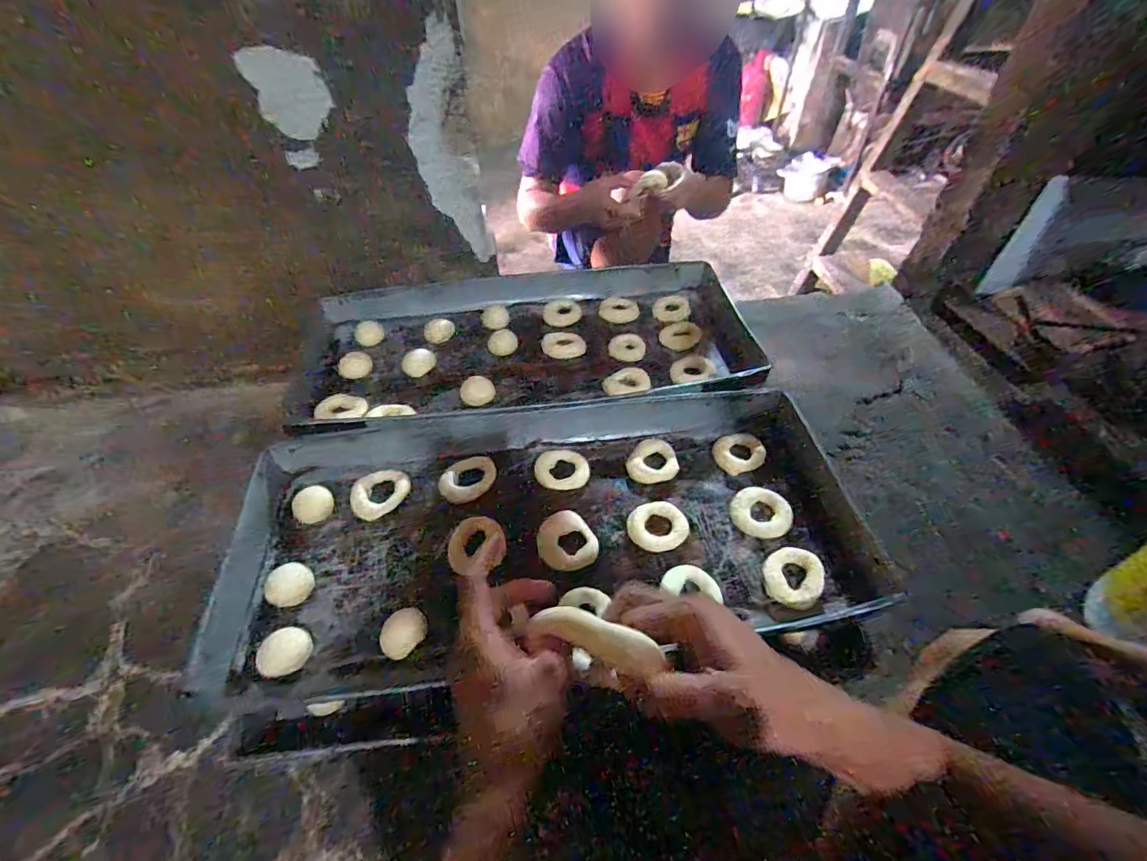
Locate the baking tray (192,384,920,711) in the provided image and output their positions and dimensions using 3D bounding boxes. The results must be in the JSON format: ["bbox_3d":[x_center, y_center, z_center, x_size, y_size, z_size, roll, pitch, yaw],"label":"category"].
[{"bbox_3d":[-0.039,0.117,0.702,0.840,0.095,0.453,-8,48,-5],"label":"baking tray"}]

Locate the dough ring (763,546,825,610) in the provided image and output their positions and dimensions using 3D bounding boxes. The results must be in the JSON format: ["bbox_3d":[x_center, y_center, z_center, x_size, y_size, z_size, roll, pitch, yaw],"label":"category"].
[{"bbox_3d":[0.285,0.187,0.641,0.072,0.014,0.081,23,53,22],"label":"dough ring"}]

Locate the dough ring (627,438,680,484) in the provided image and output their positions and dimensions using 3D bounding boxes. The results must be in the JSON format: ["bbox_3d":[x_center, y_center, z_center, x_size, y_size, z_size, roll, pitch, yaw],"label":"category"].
[{"bbox_3d":[0.123,0.047,0.774,0.077,0.014,0.087,-3,48,-1],"label":"dough ring"}]

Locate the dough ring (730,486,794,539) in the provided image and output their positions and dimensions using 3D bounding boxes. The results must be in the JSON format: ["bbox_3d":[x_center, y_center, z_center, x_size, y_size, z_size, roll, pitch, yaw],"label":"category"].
[{"bbox_3d":[0.269,0.115,0.711,0.081,0.012,0.082,11,49,12],"label":"dough ring"}]

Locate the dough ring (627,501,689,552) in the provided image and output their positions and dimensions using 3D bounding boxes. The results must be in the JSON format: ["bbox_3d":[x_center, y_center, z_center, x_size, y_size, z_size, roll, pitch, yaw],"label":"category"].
[{"bbox_3d":[0.118,0.134,0.695,0.081,0.014,0.069,-12,49,-8],"label":"dough ring"}]

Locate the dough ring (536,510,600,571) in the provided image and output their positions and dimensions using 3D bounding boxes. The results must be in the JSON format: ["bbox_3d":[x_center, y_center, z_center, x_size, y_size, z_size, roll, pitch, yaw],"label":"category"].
[{"bbox_3d":[-0.009,0.151,0.677,0.076,0.019,0.082,-1,48,1],"label":"dough ring"}]

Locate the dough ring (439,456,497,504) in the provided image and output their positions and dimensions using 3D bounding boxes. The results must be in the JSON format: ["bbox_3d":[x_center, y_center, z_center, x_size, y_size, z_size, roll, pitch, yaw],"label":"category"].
[{"bbox_3d":[-0.158,0.075,0.753,0.085,0.026,0.061,-32,56,-27],"label":"dough ring"}]

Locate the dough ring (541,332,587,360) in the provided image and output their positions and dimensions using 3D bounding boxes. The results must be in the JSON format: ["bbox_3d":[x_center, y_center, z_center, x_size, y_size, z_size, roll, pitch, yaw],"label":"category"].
[{"bbox_3d":[-0.019,-0.166,0.968,0.086,0.022,0.056,3,48,5],"label":"dough ring"}]

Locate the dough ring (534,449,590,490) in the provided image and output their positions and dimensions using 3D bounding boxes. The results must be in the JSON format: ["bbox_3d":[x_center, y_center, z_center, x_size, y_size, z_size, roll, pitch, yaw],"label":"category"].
[{"bbox_3d":[-0.017,0.059,0.765,0.083,0.013,0.067,3,48,6],"label":"dough ring"}]

